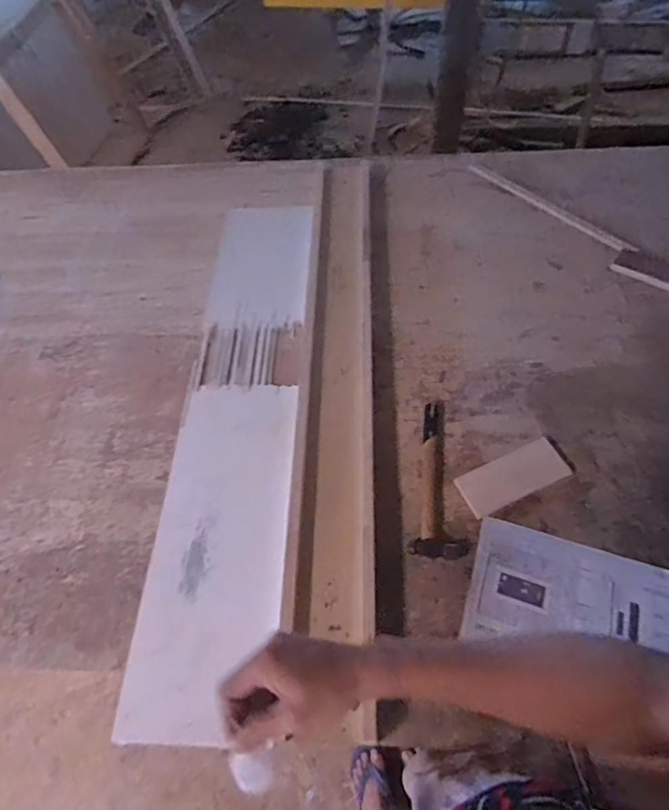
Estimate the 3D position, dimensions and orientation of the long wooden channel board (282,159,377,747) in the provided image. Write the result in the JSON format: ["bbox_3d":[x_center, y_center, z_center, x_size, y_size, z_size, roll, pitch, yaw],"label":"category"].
[{"bbox_3d":[0.005,-0.086,0.933,0.130,0.047,1.157,0,59,5],"label":"long wooden channel board"}]

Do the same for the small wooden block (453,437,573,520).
[{"bbox_3d":[0.296,0.117,0.812,0.181,0.010,0.079,-22,60,-9],"label":"small wooden block"}]

